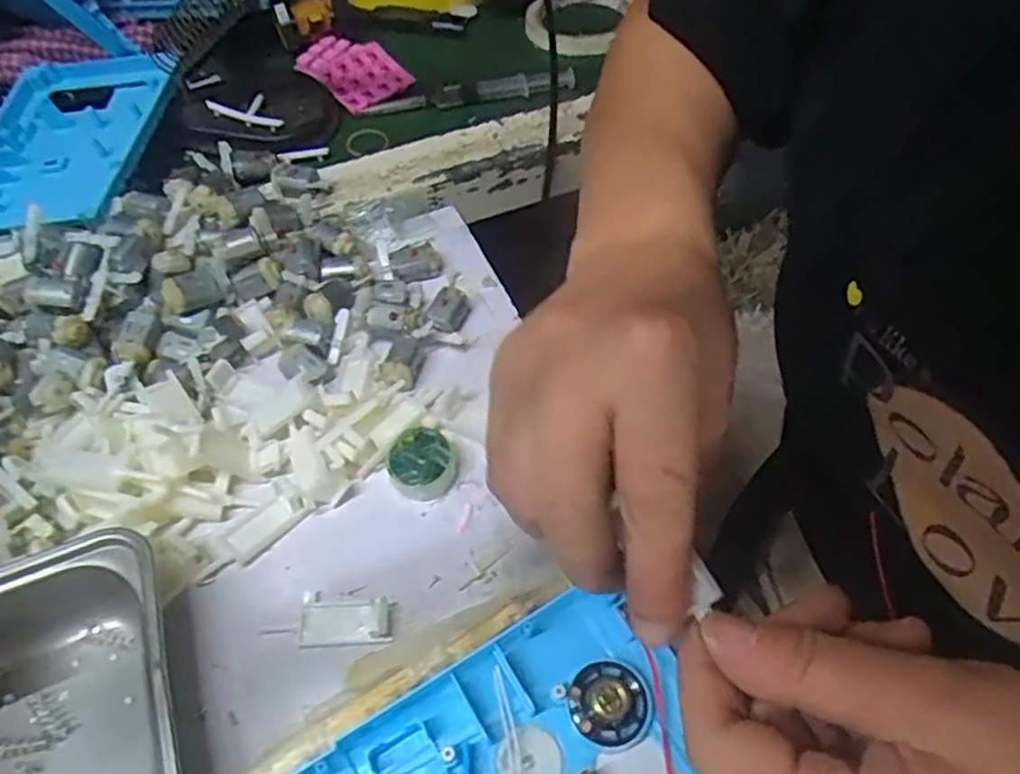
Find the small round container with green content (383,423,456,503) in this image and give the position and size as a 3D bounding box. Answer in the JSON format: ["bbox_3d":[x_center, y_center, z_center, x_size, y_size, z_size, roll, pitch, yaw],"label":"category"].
[{"bbox_3d":[-0.044,0.036,0.349,0.033,0.016,0.034,1,55,-1],"label":"small round container with green content"}]

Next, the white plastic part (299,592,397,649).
[{"bbox_3d":[-0.072,0.101,0.308,0.041,0.012,0.023,2,55,0],"label":"white plastic part"}]

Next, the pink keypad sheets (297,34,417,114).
[{"bbox_3d":[-0.125,-0.253,0.547,0.058,0.008,0.094,-35,63,-23],"label":"pink keypad sheets"}]

